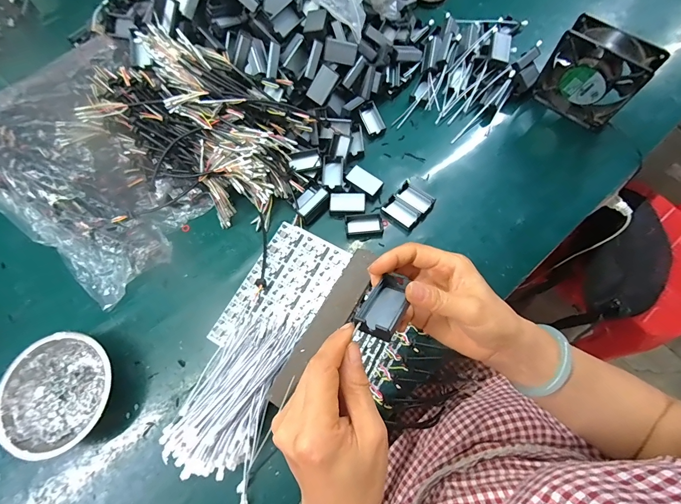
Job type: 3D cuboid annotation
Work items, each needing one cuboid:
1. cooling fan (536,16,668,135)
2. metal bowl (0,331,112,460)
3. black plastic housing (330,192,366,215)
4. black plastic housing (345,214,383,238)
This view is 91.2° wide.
[{"bbox_3d":[0.349,-0.244,0.469,0.119,0.117,0.046,42,77,15],"label":"cooling fan"},{"bbox_3d":[-0.326,0.164,0.394,0.123,0.046,0.123,0,70,1],"label":"metal bowl"},{"bbox_3d":[0.011,-0.071,0.483,0.051,0.012,0.030,-2,70,0],"label":"black plastic housing"},{"bbox_3d":[0.034,-0.037,0.478,0.051,0.011,0.034,-3,70,0],"label":"black plastic housing"}]

